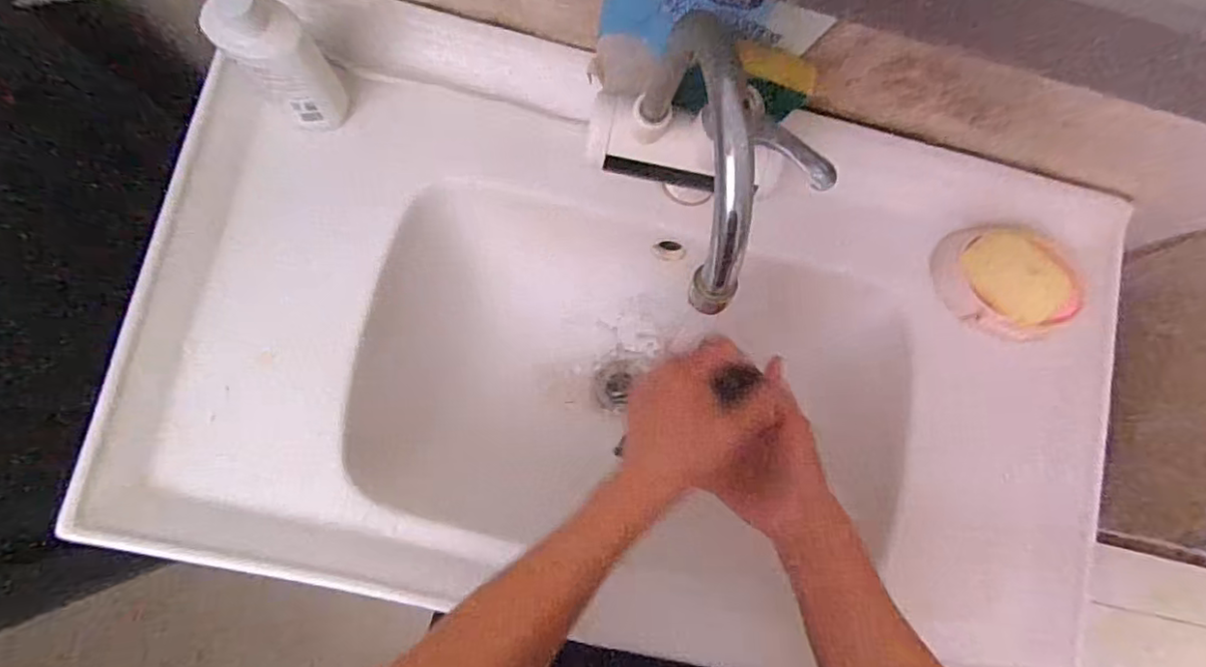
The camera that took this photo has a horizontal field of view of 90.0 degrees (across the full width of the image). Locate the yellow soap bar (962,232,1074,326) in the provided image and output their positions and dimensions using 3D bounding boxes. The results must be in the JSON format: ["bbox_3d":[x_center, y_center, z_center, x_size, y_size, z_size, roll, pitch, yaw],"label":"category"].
[{"bbox_3d":[0.358,-0.051,0.520,0.069,0.019,0.084,-39,88,-9],"label":"yellow soap bar"}]

